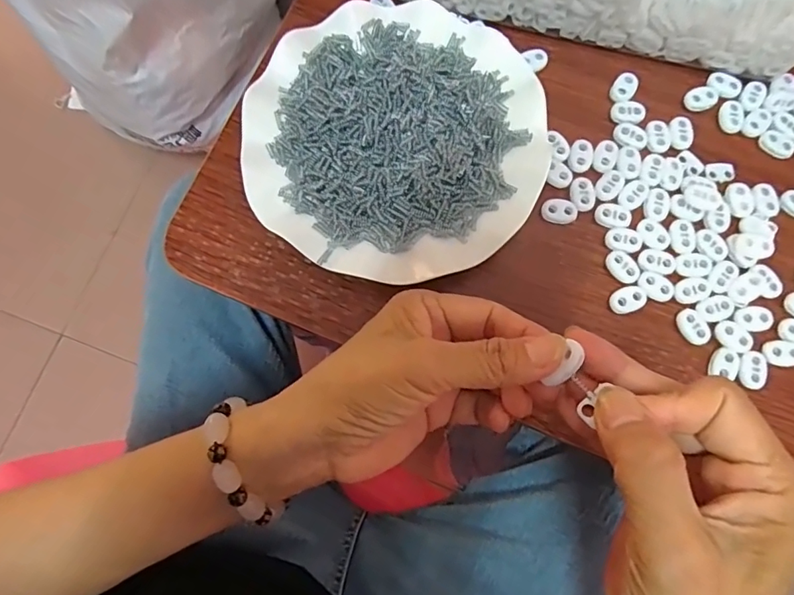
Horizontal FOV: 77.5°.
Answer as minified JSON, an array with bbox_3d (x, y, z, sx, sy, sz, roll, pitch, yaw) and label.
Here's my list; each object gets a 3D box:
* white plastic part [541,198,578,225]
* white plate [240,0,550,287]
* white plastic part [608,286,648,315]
[{"bbox_3d":[0.105,-0.055,0.318,0.023,0.004,0.016,11,78,1],"label":"white plastic part"},{"bbox_3d":[0.000,-0.100,0.316,0.179,0.023,0.183,0,78,-1],"label":"white plate"},{"bbox_3d":[0.143,0.002,0.307,0.023,0.005,0.014,-20,79,-5],"label":"white plastic part"}]

